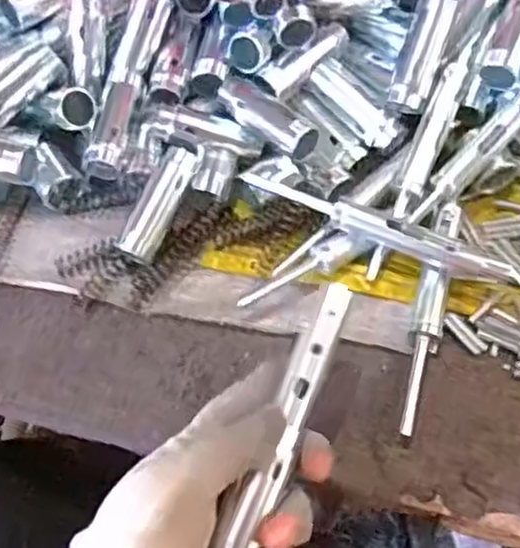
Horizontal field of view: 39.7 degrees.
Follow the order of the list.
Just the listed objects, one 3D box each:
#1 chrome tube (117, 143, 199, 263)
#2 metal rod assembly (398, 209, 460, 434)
[{"bbox_3d":[-0.058,-0.041,0.425,0.021,0.016,0.070,24,81,14],"label":"chrome tube"},{"bbox_3d":[0.096,0.023,0.407,0.016,0.019,0.142,12,64,9],"label":"metal rod assembly"}]

